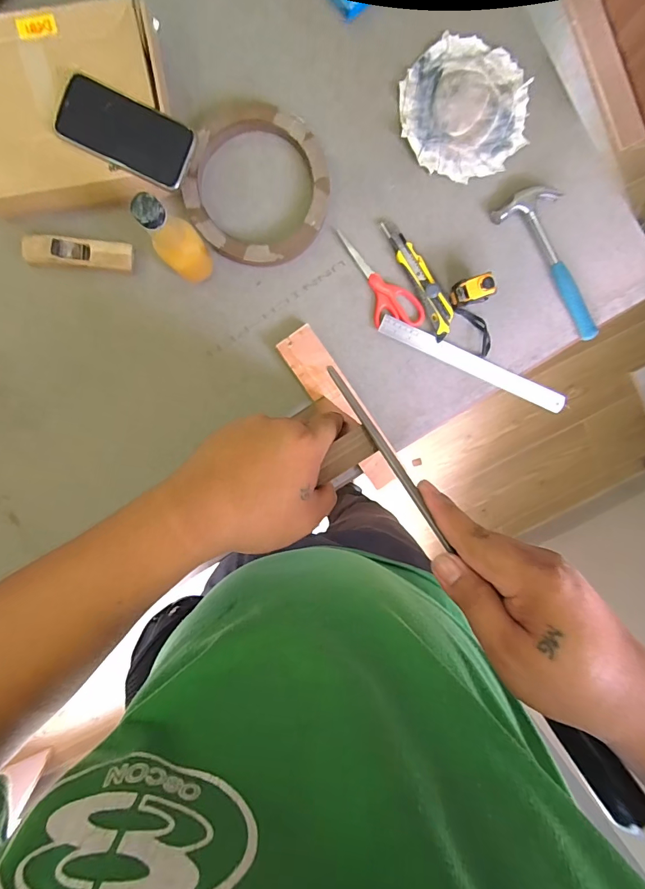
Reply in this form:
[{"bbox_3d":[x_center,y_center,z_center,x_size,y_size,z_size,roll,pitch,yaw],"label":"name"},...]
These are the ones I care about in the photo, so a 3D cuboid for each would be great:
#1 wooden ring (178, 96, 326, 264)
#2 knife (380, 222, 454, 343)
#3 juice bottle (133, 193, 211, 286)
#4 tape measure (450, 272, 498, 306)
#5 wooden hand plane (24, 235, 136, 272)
[{"bbox_3d":[-0.088,-0.364,0.568,0.189,0.033,0.206,0,97,-3],"label":"wooden ring"},{"bbox_3d":[0.145,-0.247,0.596,0.039,0.016,0.186,-33,98,1],"label":"knife"},{"bbox_3d":[-0.177,-0.243,0.490,0.060,0.181,0.049,-34,98,1],"label":"juice bottle"},{"bbox_3d":[0.218,-0.224,0.590,0.052,0.058,0.034,-15,98,-1],"label":"tape measure"},{"bbox_3d":[-0.342,-0.266,0.558,0.141,0.020,0.039,1,97,-4],"label":"wooden hand plane"}]

